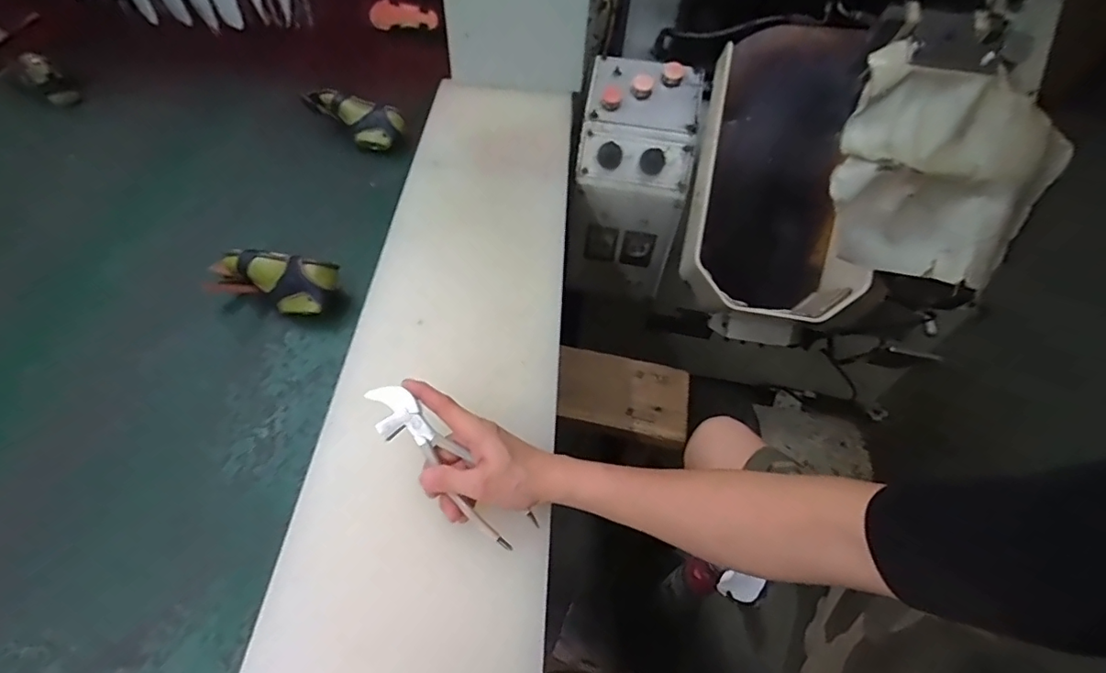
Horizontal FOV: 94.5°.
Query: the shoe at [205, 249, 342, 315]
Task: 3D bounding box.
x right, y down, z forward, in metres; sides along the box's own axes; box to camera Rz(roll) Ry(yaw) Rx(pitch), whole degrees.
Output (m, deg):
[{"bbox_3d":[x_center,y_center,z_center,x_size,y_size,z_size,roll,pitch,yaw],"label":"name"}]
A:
[{"bbox_3d":[-0.368,-0.072,0.665,0.170,0.076,0.062,13,55,5],"label":"shoe"}]

